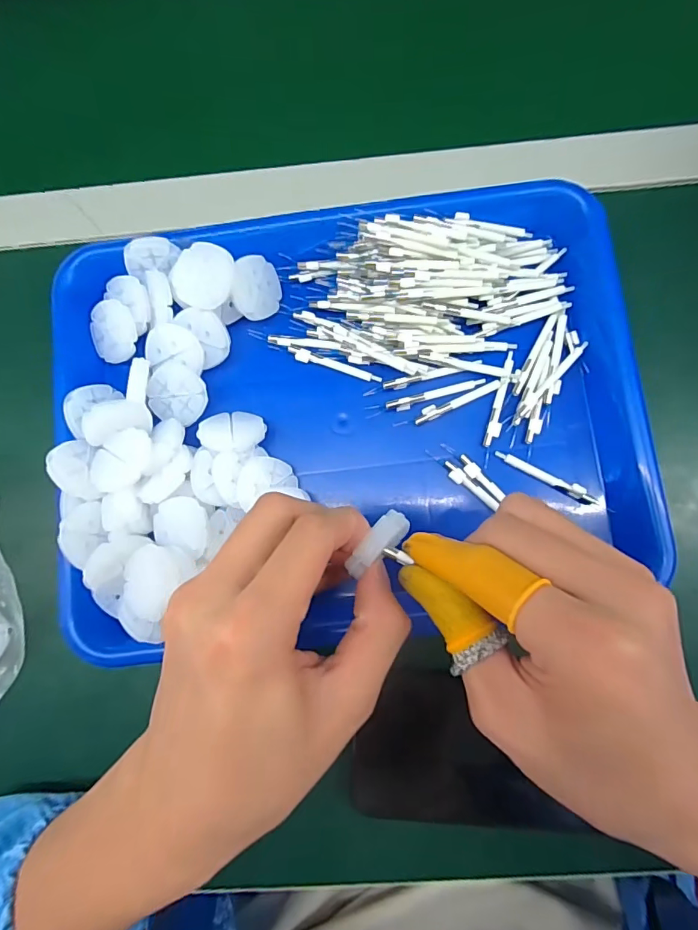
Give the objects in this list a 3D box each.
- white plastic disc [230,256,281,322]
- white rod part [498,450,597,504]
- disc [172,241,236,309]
[{"bbox_3d":[-0.054,-0.104,0.280,0.004,0.036,0.035,8,101,38],"label":"white plastic disc"},{"bbox_3d":[0.115,0.007,0.272,0.062,0.004,0.007,25,84,6],"label":"white rod part"},{"bbox_3d":[-0.083,-0.107,0.266,0.035,0.004,0.034,3,105,11],"label":"disc"}]

